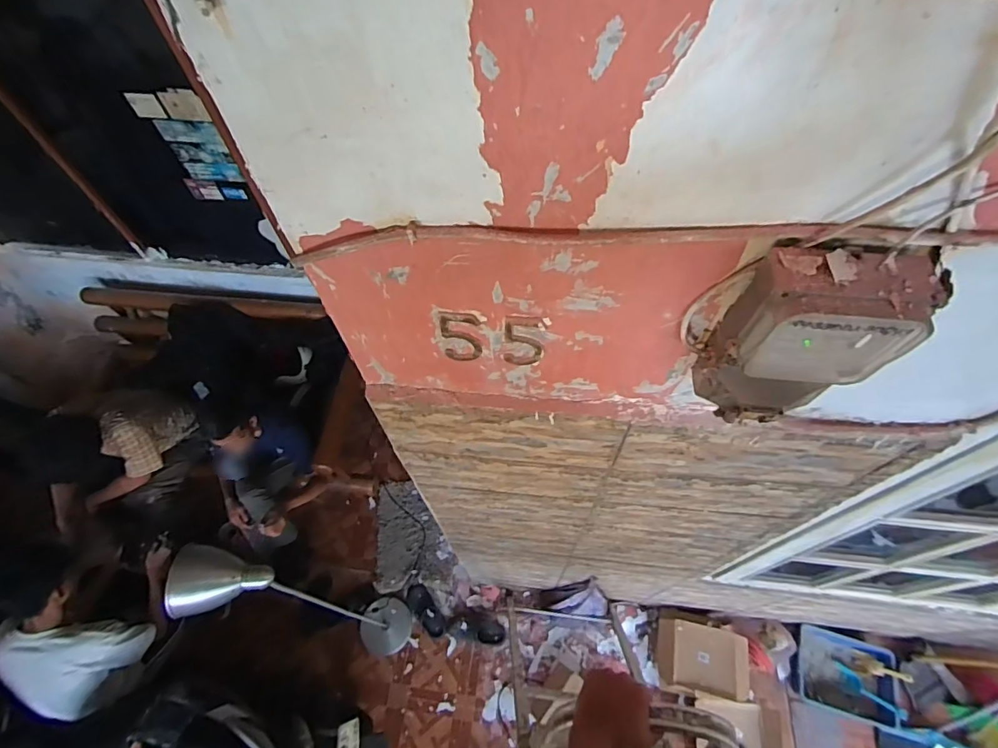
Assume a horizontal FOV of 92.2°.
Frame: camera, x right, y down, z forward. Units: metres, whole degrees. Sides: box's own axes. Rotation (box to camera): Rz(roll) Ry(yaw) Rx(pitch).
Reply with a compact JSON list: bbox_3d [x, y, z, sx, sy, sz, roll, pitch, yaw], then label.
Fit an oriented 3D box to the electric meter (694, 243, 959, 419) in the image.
[{"bbox_3d":[0.298,-0.031,0.478,0.149,0.205,0.084,9,59,8],"label":"electric meter"}]

